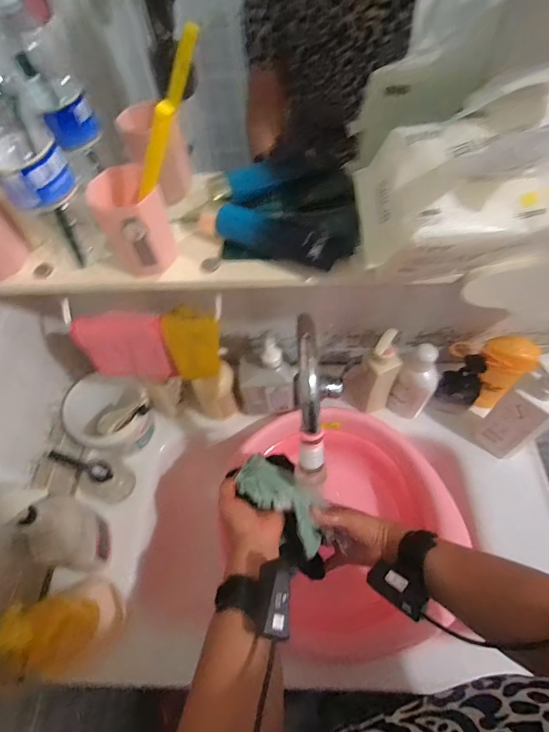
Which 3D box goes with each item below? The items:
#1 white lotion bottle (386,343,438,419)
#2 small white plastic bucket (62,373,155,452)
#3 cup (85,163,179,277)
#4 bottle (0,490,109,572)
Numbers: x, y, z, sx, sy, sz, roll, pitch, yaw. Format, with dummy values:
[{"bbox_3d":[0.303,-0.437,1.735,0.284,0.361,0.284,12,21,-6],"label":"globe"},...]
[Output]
[{"bbox_3d":[0.240,0.035,0.685,0.067,0.185,0.038,39,67,23],"label":"white lotion bottle"},{"bbox_3d":[-0.281,0.092,0.700,0.144,0.123,0.121,28,64,18],"label":"small white plastic bucket"},{"bbox_3d":[-0.149,-0.155,0.429,0.068,0.087,0.075,-21,60,-10],"label":"cup"},{"bbox_3d":[-0.284,0.223,0.538,0.042,0.238,0.090,-1,58,2],"label":"bottle"}]

